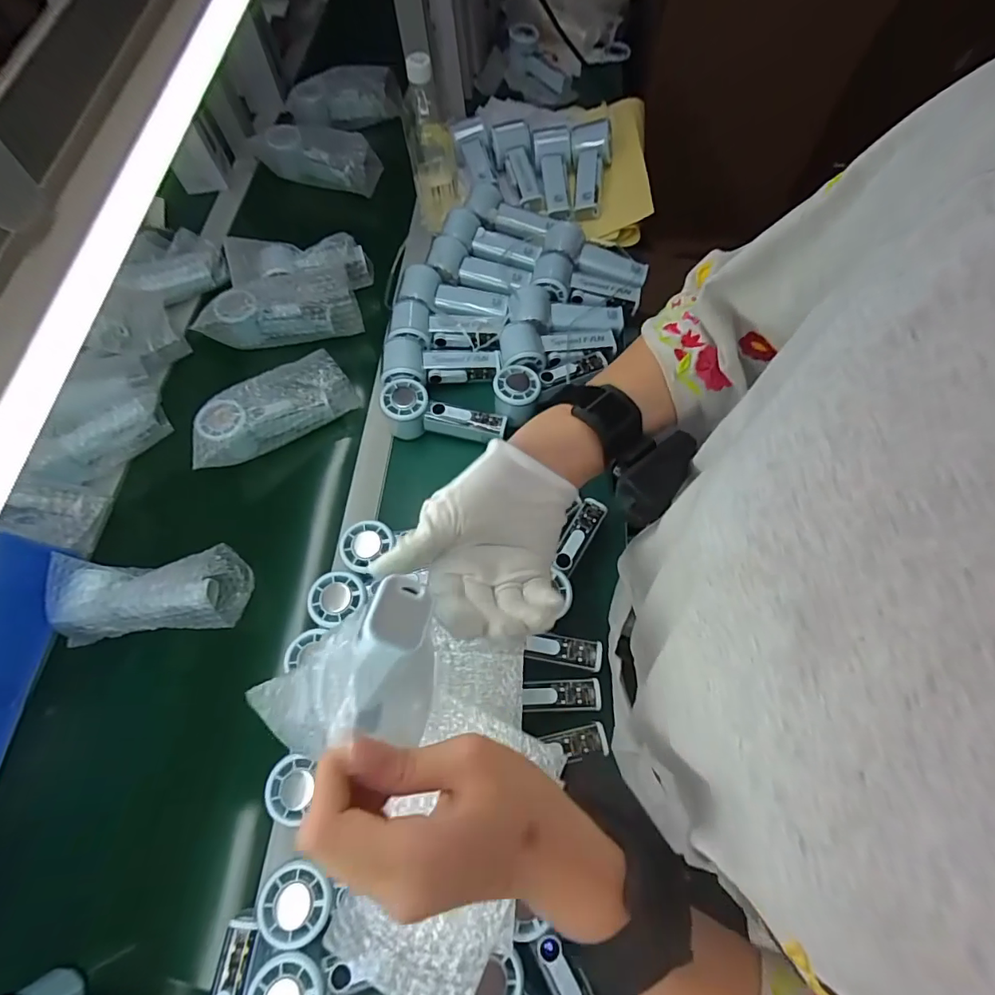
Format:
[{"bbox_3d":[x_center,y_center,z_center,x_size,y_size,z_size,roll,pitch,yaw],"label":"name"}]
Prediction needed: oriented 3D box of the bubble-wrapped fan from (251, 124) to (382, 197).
[{"bbox_3d":[-0.313,-0.587,0.823,0.209,0.076,0.070,16,69,8],"label":"bubble-wrapped fan"}]

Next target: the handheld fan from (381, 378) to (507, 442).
[{"bbox_3d":[-0.065,-0.104,0.605,0.151,0.062,0.061,4,67,3],"label":"handheld fan"}]

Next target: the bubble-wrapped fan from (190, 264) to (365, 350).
[{"bbox_3d":[-0.302,-0.271,0.680,0.199,0.062,0.082,-10,67,-3],"label":"bubble-wrapped fan"}]

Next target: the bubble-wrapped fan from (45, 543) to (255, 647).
[{"bbox_3d":[-0.378,0.104,0.527,0.182,0.068,0.086,-6,67,-1],"label":"bubble-wrapped fan"}]

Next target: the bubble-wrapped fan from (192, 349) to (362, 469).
[{"bbox_3d":[-0.284,-0.111,0.607,0.196,0.059,0.067,-33,70,-12],"label":"bubble-wrapped fan"}]

